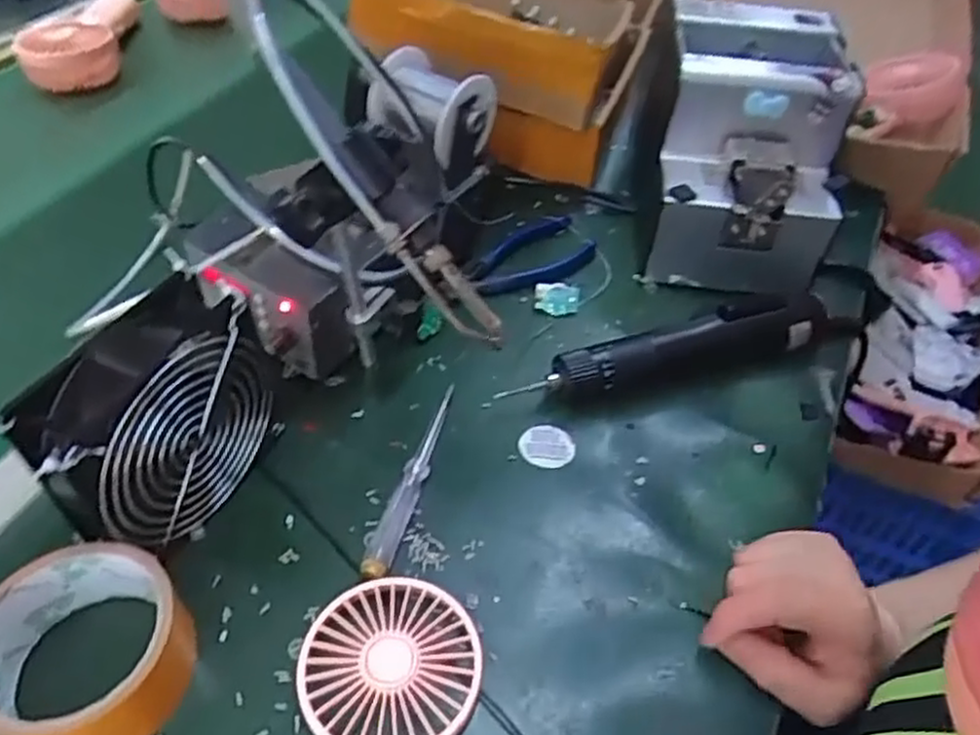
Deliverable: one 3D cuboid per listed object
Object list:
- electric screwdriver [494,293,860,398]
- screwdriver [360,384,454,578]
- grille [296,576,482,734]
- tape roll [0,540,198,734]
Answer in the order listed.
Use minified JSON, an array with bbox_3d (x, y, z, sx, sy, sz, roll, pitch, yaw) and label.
[{"bbox_3d":[0.148,-0.017,0.513,0.268,0.040,0.029,-12,49,-14],"label":"electric screwdriver"},{"bbox_3d":[-0.046,0.064,0.448,0.017,0.014,0.138,14,48,9],"label":"screwdriver"},{"bbox_3d":[-0.049,0.147,0.370,0.085,0.015,0.086,2,47,-2],"label":"grille"},{"bbox_3d":[-0.191,0.133,0.354,0.086,0.049,0.088,2,47,-2],"label":"tape roll"}]

